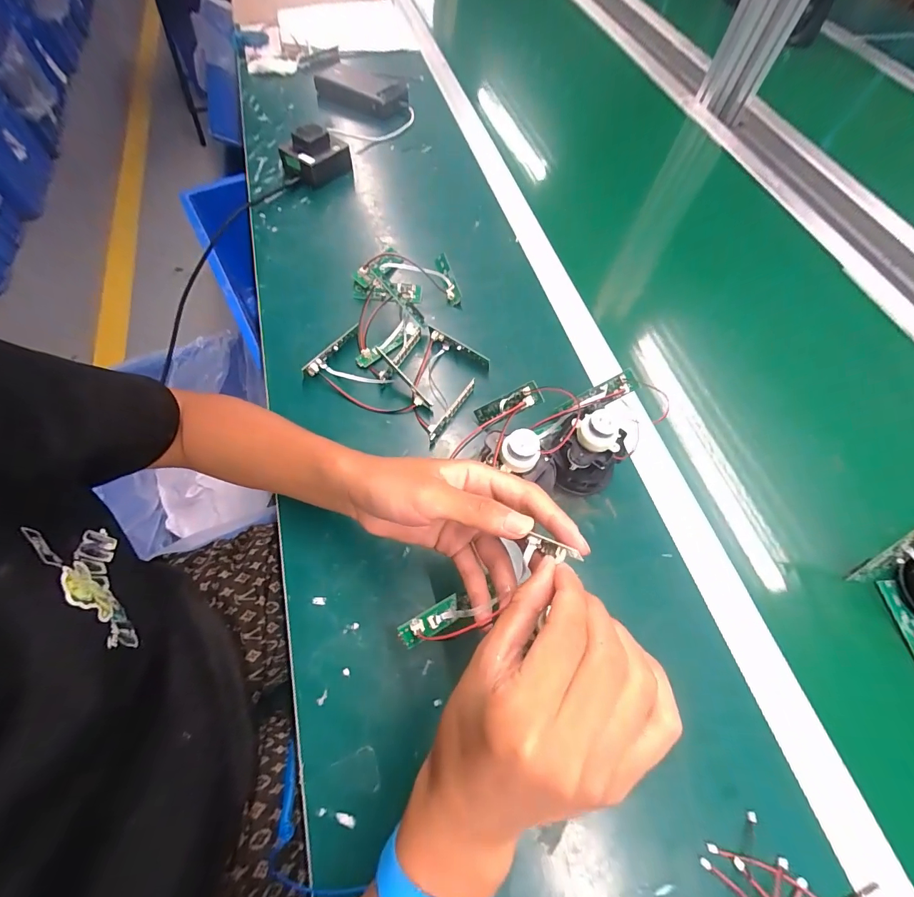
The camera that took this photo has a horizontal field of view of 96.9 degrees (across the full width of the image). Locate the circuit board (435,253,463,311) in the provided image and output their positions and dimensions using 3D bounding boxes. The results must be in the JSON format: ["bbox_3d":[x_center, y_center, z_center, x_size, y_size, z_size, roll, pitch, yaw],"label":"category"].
[{"bbox_3d":[-0.010,-0.212,0.511,0.016,0.013,0.083,-11,64,-9],"label":"circuit board"}]

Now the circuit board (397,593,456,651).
[{"bbox_3d":[-0.019,0.122,0.283,0.044,0.011,0.016,-26,68,-16],"label":"circuit board"}]

